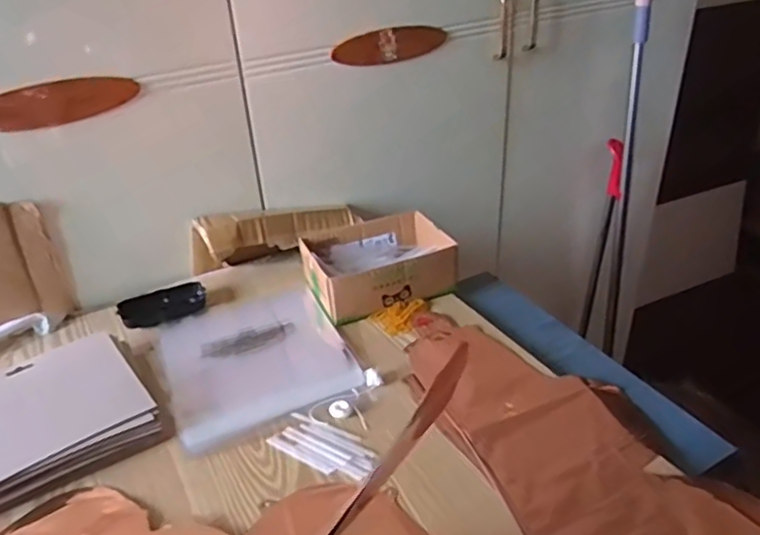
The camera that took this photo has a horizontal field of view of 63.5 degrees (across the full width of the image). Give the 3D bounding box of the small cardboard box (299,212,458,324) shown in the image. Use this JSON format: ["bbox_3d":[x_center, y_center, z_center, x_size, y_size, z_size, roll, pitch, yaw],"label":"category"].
[{"bbox_3d":[-0.005,-0.008,0.828,0.181,0.063,0.140,-13,34,-17],"label":"small cardboard box"}]

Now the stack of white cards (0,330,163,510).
[{"bbox_3d":[-0.346,0.149,0.627,0.200,0.036,0.173,-20,36,-25],"label":"stack of white cards"}]

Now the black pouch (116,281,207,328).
[{"bbox_3d":[-0.282,0.048,0.803,0.108,0.023,0.052,-24,38,-30],"label":"black pouch"}]

